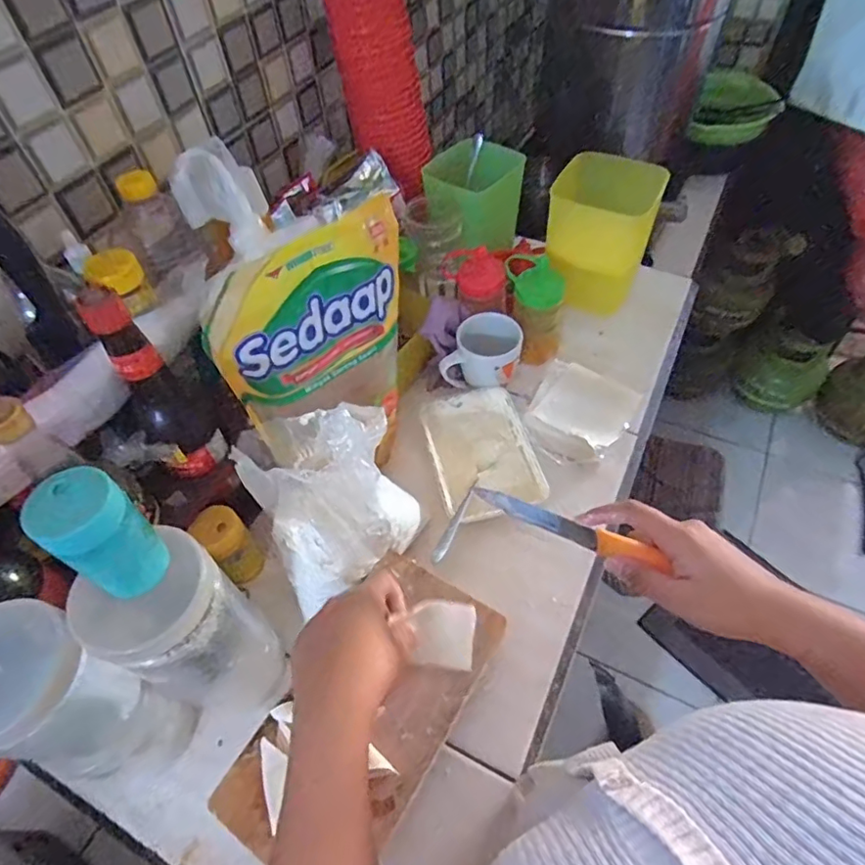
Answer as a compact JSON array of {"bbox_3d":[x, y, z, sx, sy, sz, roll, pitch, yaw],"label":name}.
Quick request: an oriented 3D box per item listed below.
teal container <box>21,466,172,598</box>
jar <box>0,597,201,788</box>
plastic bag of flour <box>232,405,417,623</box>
[{"bbox_3d":[-0.204,0.062,0.350,0.042,0.091,0.046,-2,54,2],"label":"teal container"},{"bbox_3d":[-0.264,0.205,0.423,0.082,0.198,0.086,19,57,17],"label":"jar"},{"bbox_3d":[-0.091,0.049,0.523,0.134,0.144,0.142,-20,55,-11],"label":"plastic bag of flour"}]

